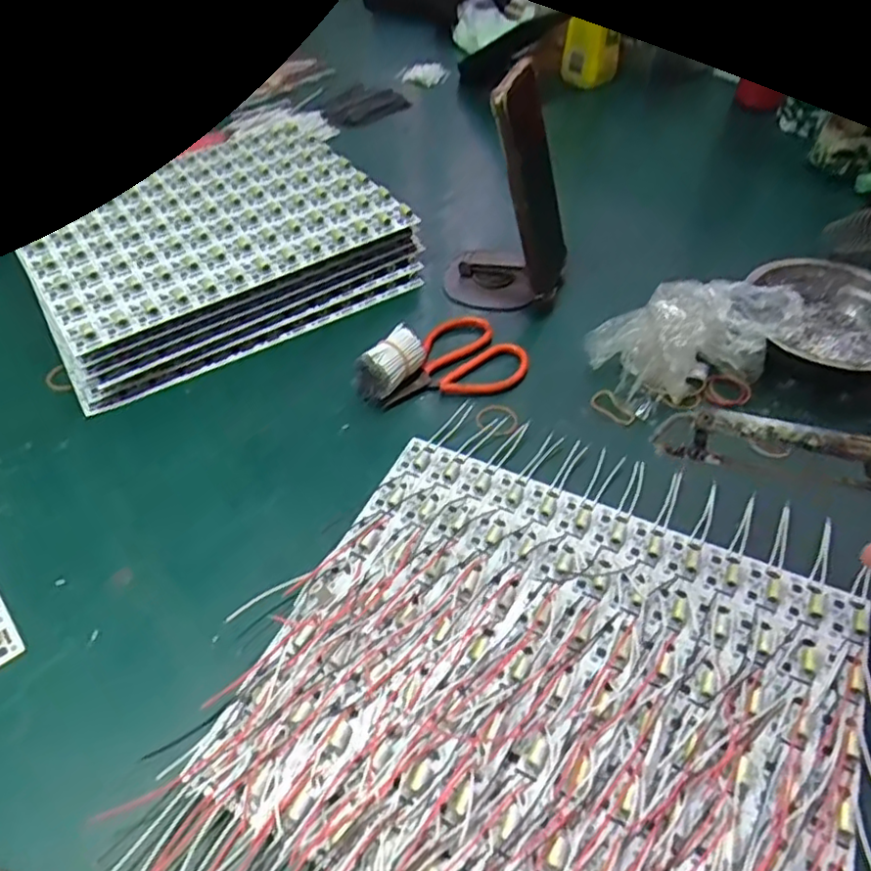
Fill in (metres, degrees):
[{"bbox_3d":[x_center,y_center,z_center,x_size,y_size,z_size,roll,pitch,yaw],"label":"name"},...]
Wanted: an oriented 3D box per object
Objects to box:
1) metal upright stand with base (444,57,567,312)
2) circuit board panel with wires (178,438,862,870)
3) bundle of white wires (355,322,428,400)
[{"bbox_3d":[0.060,-0.185,0.509,0.098,0.163,0.075,9,51,7],"label":"metal upright stand with base"},{"bbox_3d":[0.055,0.129,0.336,0.280,0.012,0.250,21,53,16],"label":"circuit board panel with wires"},{"bbox_3d":[-0.034,-0.053,0.493,0.052,0.033,0.035,-35,59,-26],"label":"bundle of white wires"}]

